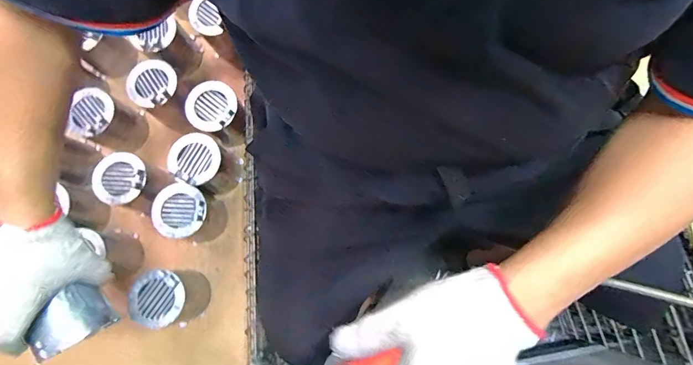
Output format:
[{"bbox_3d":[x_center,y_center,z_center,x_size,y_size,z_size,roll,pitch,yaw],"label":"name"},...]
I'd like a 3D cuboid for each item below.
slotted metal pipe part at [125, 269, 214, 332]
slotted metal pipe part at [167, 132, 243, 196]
[{"bbox_3d":[-0.289,0.192,0.631,0.078,0.123,0.081,0,78,1],"label":"slotted metal pipe part"},{"bbox_3d":[-0.251,-0.031,0.678,0.092,0.112,0.091,0,78,1],"label":"slotted metal pipe part"}]

